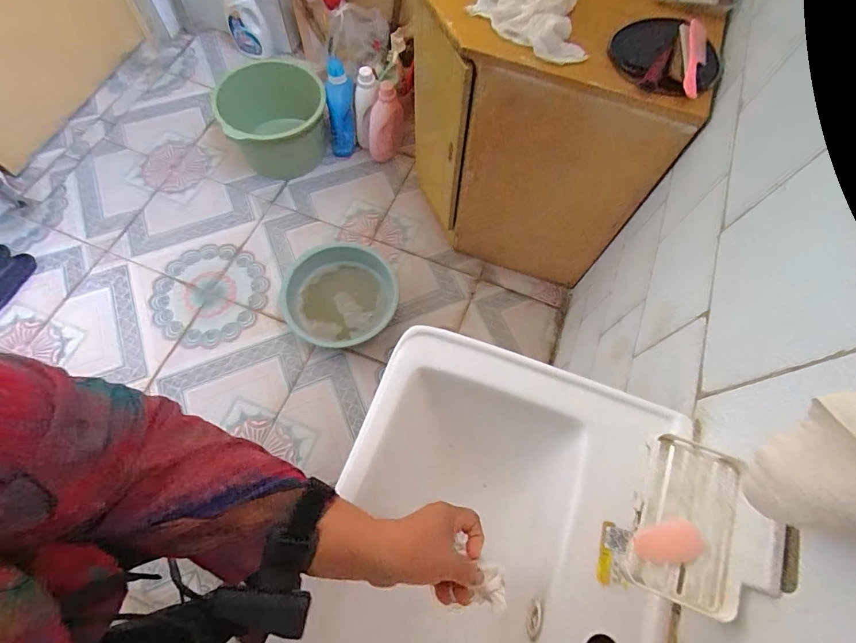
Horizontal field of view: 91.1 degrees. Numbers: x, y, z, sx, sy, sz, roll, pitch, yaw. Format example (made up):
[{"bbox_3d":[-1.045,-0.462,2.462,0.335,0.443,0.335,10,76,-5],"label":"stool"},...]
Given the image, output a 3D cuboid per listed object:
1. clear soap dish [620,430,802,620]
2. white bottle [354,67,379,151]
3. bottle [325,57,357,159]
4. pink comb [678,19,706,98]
[{"bbox_3d":[0.225,0.167,0.345,0.095,0.047,0.128,26,69,8],"label":"clear soap dish"},{"bbox_3d":[-0.221,-0.763,1.512,0.082,0.270,0.059,15,35,6],"label":"white bottle"},{"bbox_3d":[-0.311,-0.751,1.503,0.093,0.310,0.068,2,35,1],"label":"bottle"},{"bbox_3d":[0.508,-0.500,0.801,0.061,0.012,0.185,16,73,-14],"label":"pink comb"}]

